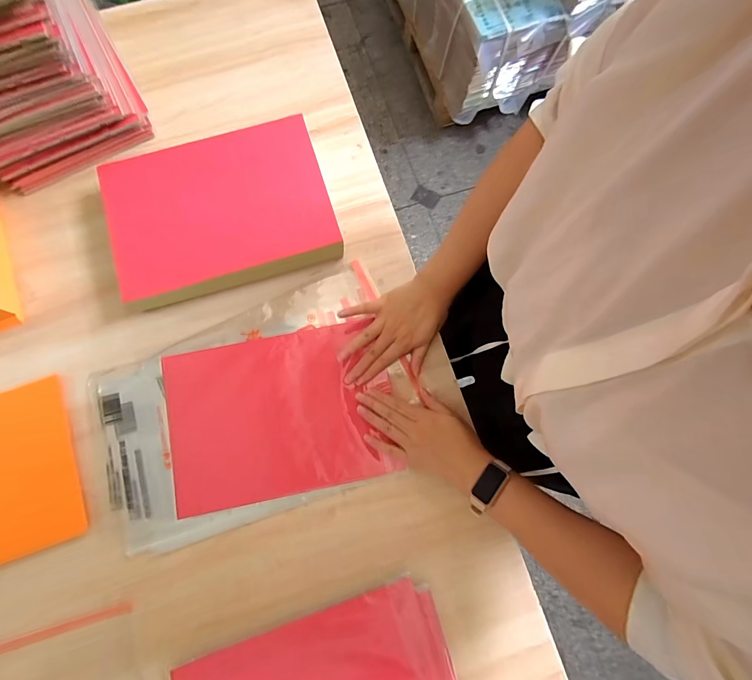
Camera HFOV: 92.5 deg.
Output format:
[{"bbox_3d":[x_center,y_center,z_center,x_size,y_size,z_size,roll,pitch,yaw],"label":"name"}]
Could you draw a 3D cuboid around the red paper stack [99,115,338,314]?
[{"bbox_3d":[-0.217,-0.177,0.506,0.297,0.058,0.202,-16,80,-3],"label":"red paper stack"}]

